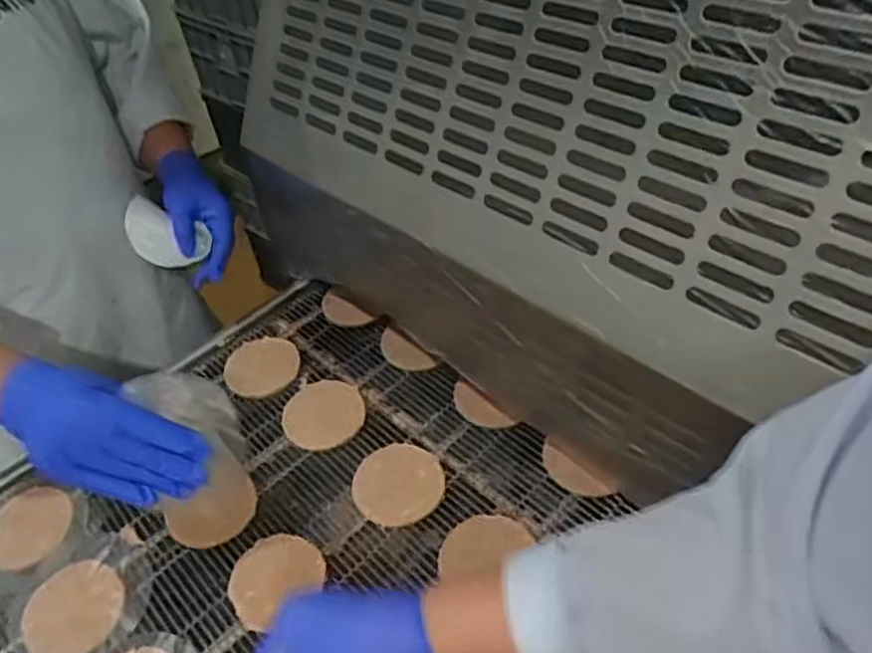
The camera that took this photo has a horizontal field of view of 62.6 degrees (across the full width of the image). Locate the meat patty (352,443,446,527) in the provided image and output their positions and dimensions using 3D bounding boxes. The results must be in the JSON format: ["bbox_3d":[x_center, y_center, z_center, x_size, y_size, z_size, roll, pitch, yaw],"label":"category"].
[{"bbox_3d":[-0.035,0.146,0.670,0.083,0.011,0.082,-4,43,4],"label":"meat patty"}]

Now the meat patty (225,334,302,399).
[{"bbox_3d":[-0.195,0.042,0.805,0.085,0.014,0.093,4,44,12],"label":"meat patty"}]

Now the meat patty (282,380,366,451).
[{"bbox_3d":[-0.116,0.091,0.742,0.083,0.012,0.085,-4,43,4],"label":"meat patty"}]

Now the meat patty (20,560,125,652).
[{"bbox_3d":[-0.316,0.246,0.625,0.090,0.006,0.083,9,45,17],"label":"meat patty"}]

